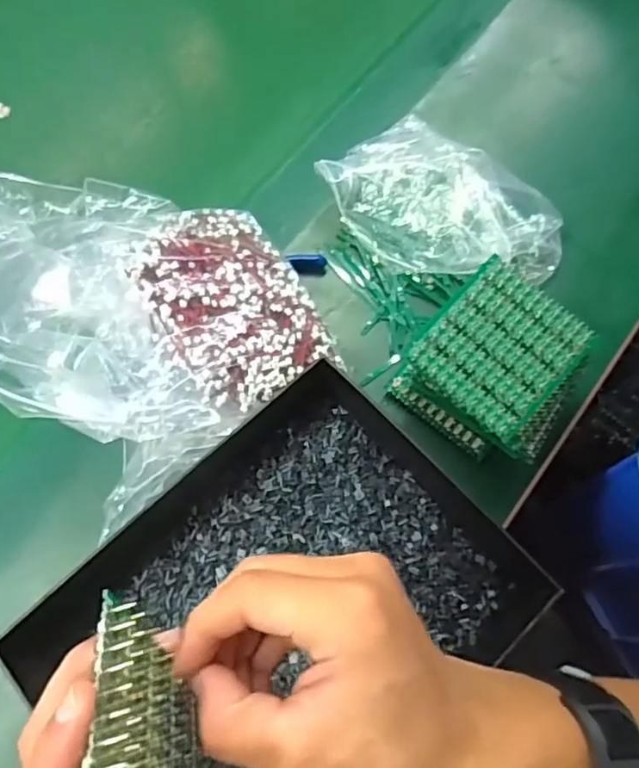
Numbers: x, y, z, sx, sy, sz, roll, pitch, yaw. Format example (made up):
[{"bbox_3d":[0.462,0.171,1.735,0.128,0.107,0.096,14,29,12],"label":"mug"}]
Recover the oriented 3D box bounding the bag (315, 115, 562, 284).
[{"bbox_3d":[0.099,-0.135,0.461,0.177,0.040,0.134,38,76,14],"label":"bag"}]

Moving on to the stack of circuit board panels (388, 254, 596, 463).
[{"bbox_3d":[0.114,-0.007,0.389,0.102,0.066,0.093,42,77,15],"label":"stack of circuit board panels"}]

